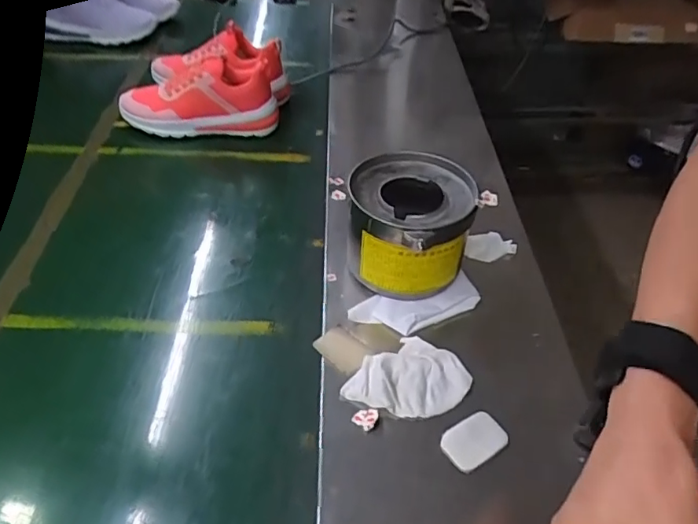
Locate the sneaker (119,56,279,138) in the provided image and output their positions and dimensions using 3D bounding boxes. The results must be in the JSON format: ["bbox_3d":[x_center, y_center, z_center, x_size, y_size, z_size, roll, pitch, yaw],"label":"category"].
[{"bbox_3d":[-0.243,-0.267,0.876,0.243,0.123,0.080,0,44,-5],"label":"sneaker"}]

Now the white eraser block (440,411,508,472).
[{"bbox_3d":[0.117,0.165,0.499,0.059,0.007,0.038,-23,51,-26],"label":"white eraser block"}]

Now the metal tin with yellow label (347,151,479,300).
[{"bbox_3d":[0.067,-0.036,0.627,0.134,0.121,0.144,2,44,-2],"label":"metal tin with yellow label"}]

